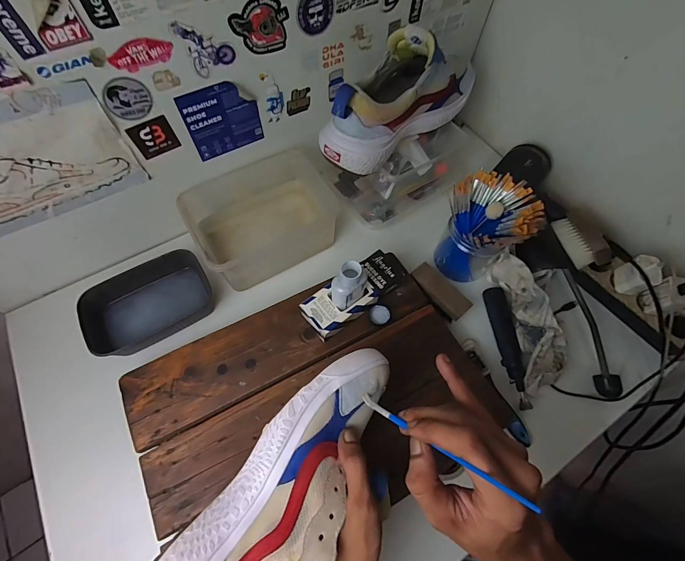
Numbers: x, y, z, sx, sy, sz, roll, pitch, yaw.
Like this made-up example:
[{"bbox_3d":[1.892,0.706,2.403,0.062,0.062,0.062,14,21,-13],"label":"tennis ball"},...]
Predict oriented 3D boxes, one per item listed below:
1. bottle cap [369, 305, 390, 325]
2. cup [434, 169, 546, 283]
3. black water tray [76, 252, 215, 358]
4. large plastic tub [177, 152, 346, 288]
[{"bbox_3d":[0.052,0.047,0.457,0.027,0.008,0.026,2,59,-3],"label":"bottle cap"},{"bbox_3d":[0.200,-0.070,0.488,0.114,0.146,0.092,26,61,11],"label":"cup"},{"bbox_3d":[-0.283,0.031,0.482,0.172,0.045,0.109,-31,66,-20],"label":"black water tray"},{"bbox_3d":[-0.132,-0.100,0.521,0.198,0.091,0.160,-29,65,-19],"label":"large plastic tub"}]

